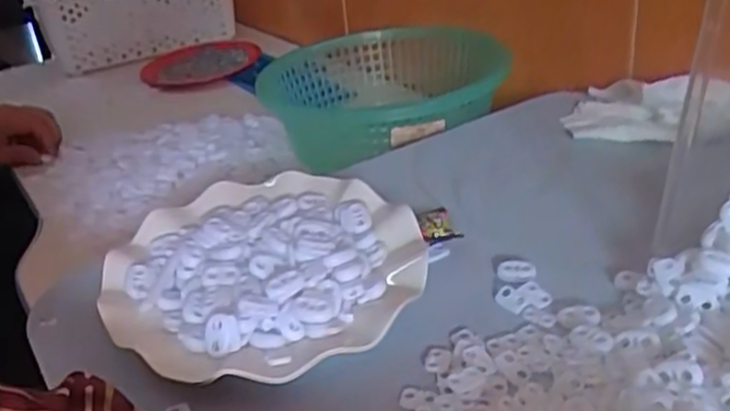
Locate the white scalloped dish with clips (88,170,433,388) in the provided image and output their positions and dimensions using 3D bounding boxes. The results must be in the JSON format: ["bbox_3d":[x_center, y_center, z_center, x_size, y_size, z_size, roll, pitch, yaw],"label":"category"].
[{"bbox_3d":[-0.057,0.034,0.413,0.176,0.025,0.171,-5,31,3],"label":"white scalloped dish with clips"}]

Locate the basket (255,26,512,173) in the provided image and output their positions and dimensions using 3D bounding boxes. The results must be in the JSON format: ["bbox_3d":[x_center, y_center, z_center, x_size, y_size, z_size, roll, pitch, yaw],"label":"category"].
[{"bbox_3d":[0.018,-0.102,0.671,0.190,0.077,0.211,-18,32,-17],"label":"basket"}]

